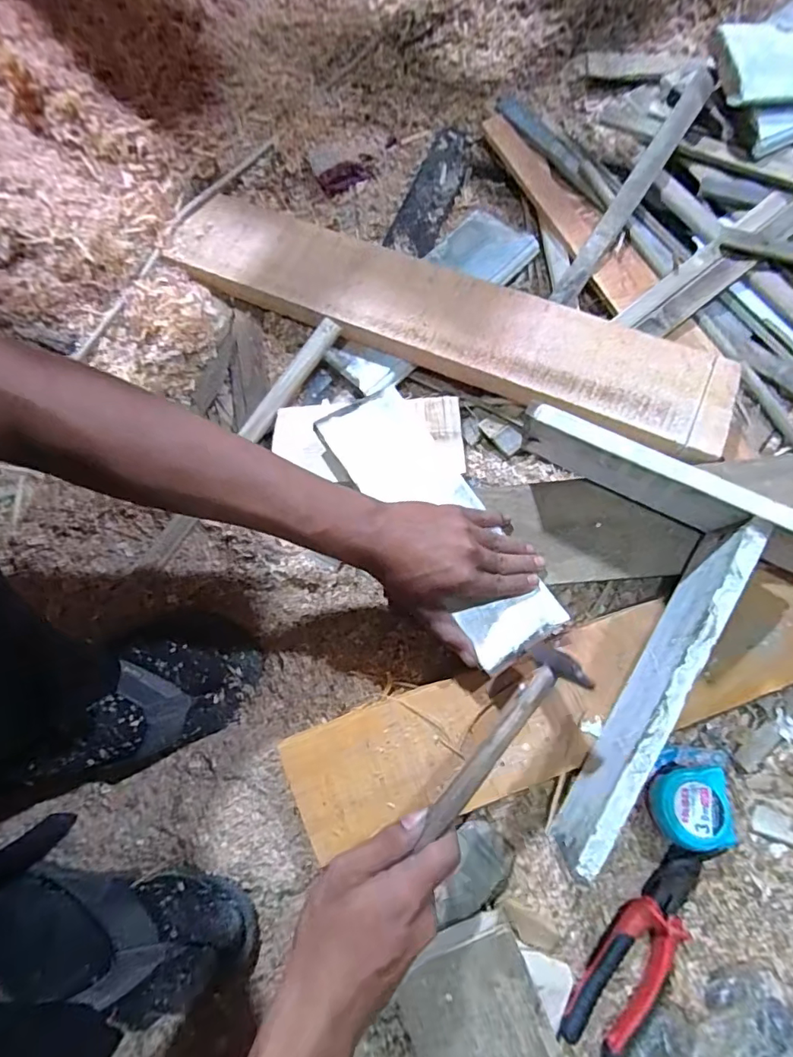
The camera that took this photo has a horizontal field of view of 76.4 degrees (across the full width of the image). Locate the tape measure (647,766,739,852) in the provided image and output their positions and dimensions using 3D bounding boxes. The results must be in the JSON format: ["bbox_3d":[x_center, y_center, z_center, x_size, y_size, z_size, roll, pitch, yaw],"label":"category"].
[{"bbox_3d":[0.240,0.225,0.409,0.061,0.033,0.057,-4,78,-4],"label":"tape measure"}]

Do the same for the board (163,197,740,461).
[{"bbox_3d":[0.036,-0.224,0.523,0.589,0.022,0.112,24,77,11],"label":"board"}]

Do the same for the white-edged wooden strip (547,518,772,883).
[{"bbox_3d":[0.187,0.116,0.367,0.015,0.099,0.267,29,79,12],"label":"white-edged wooden strip"}]

